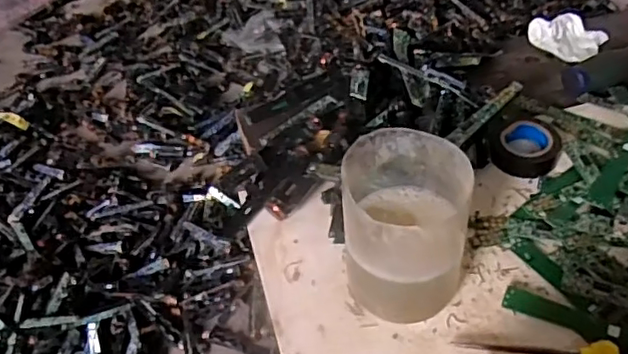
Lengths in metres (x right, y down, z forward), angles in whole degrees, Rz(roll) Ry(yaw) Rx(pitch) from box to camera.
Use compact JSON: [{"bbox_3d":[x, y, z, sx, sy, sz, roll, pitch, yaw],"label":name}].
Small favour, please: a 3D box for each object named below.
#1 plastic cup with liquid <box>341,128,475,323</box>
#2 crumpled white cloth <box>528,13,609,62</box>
[{"bbox_3d":[0.054,0.033,0.368,0.079,0.098,0.078,-3,44,3],"label":"plastic cup with liquid"},{"bbox_3d":[0.248,-0.141,0.593,0.068,0.018,0.049,25,52,27],"label":"crumpled white cloth"}]

